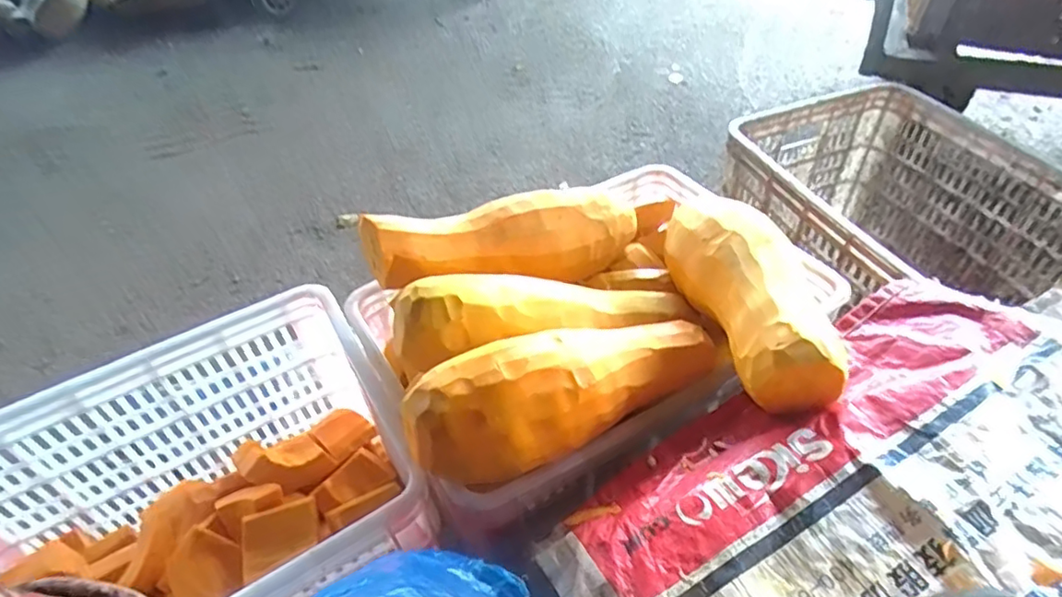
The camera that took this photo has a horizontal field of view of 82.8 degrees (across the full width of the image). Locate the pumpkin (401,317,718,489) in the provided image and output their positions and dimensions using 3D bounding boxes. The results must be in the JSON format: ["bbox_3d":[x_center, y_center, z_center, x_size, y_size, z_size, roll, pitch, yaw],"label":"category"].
[{"bbox_3d":[0.041,0.080,0.569,0.314,0.102,0.099,-13,45,-26],"label":"pumpkin"}]

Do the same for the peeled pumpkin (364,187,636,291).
[{"bbox_3d":[-0.021,-0.072,0.731,0.348,0.092,0.096,-9,44,-27],"label":"peeled pumpkin"}]

